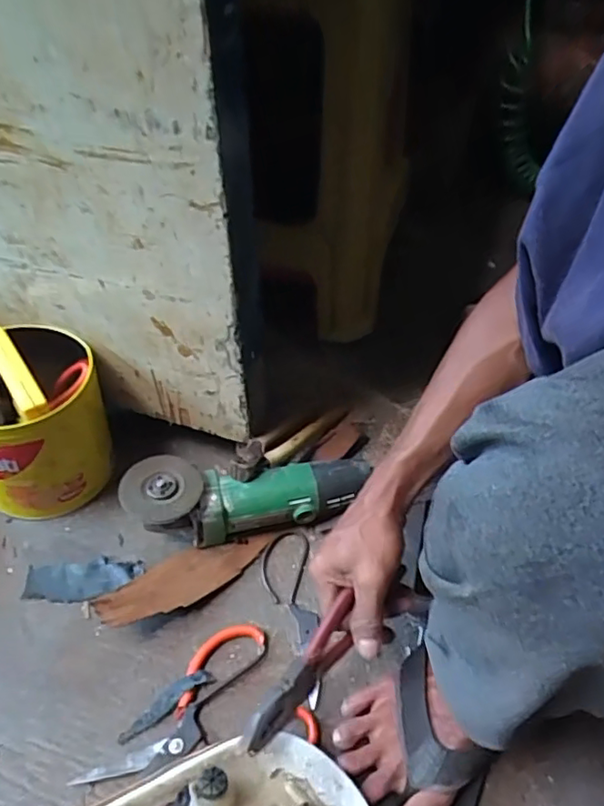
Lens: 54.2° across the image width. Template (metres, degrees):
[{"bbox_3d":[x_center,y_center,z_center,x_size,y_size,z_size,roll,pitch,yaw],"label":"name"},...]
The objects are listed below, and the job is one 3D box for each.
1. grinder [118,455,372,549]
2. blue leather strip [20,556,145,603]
[{"bbox_3d":[-0.064,0.102,0.642,0.242,0.086,0.071,-7,47,-11],"label":"grinder"},{"bbox_3d":[-0.225,0.182,0.611,0.114,0.006,0.043,-4,46,-9],"label":"blue leather strip"}]

